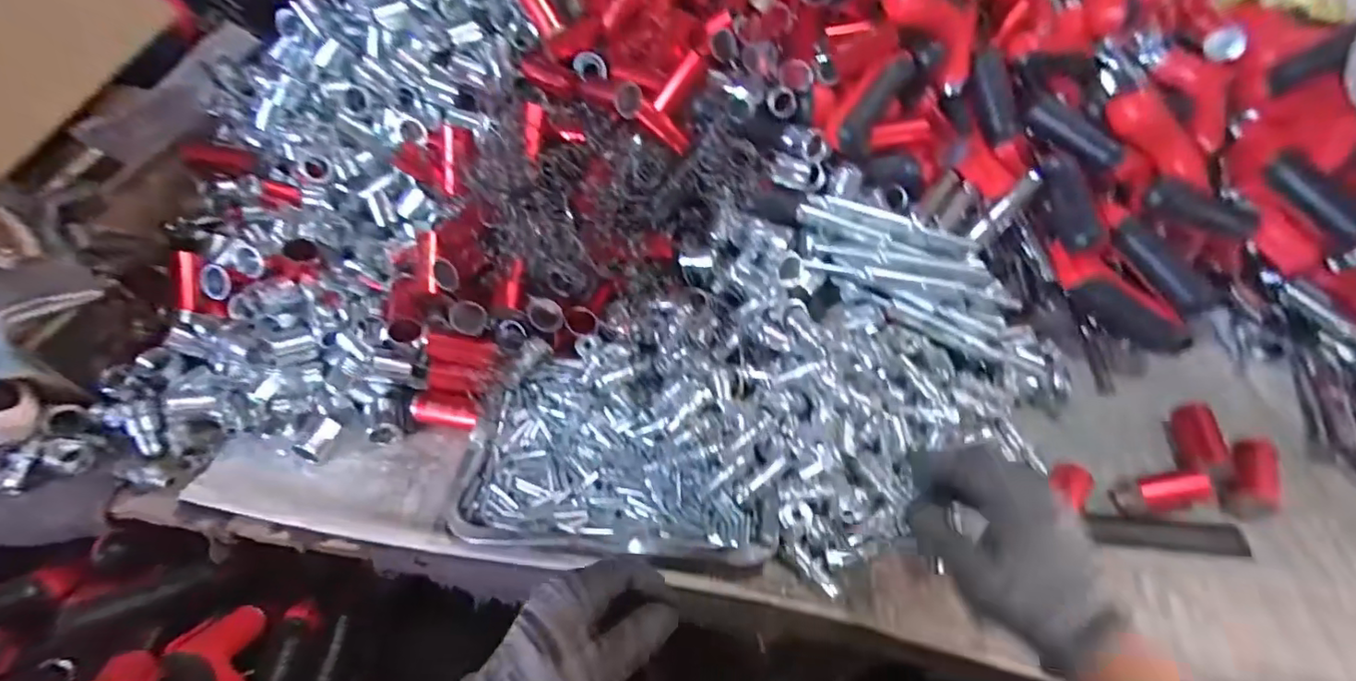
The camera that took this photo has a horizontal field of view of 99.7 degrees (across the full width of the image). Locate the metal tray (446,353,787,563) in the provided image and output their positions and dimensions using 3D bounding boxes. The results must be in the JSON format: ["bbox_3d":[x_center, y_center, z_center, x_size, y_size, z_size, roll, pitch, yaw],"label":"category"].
[{"bbox_3d":[-0.046,0.092,0.473,0.247,0.046,0.164,6,51,4],"label":"metal tray"}]

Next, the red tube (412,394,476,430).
[{"bbox_3d":[-0.207,0.063,0.504,0.060,0.017,0.018,10,51,8],"label":"red tube"}]

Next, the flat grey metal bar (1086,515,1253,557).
[{"bbox_3d":[0.390,0.156,0.457,0.125,0.008,0.024,6,55,-3],"label":"flat grey metal bar"}]

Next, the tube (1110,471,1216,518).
[{"bbox_3d":[0.399,0.125,0.469,0.082,0.020,0.028,-7,51,-6],"label":"tube"}]

